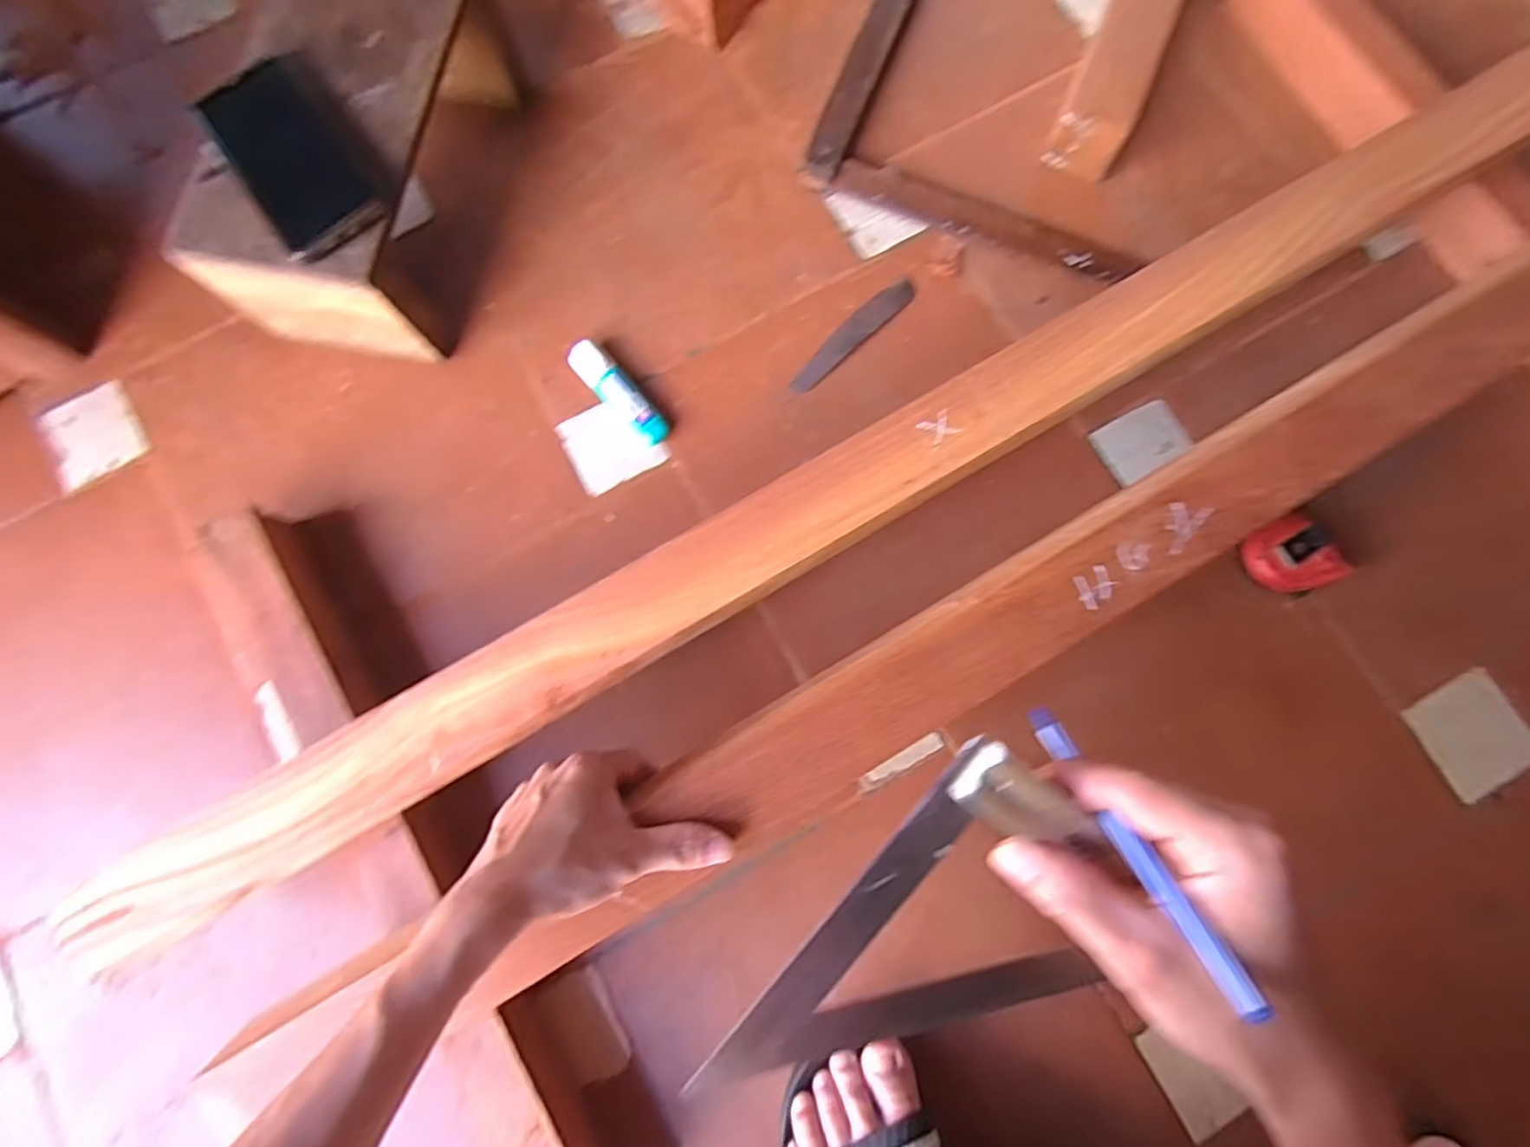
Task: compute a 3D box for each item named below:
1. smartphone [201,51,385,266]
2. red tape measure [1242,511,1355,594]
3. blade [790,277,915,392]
[{"bbox_3d":[-0.323,-0.291,0.466,0.082,0.009,0.151,-35,81,-6],"label":"smartphone"},{"bbox_3d":[0.404,-0.015,0.516,0.066,0.035,0.063,-25,80,-3],"label":"red tape measure"},{"bbox_3d":[0.074,-0.203,0.567,0.134,0.004,0.027,-42,82,-6],"label":"blade"}]

